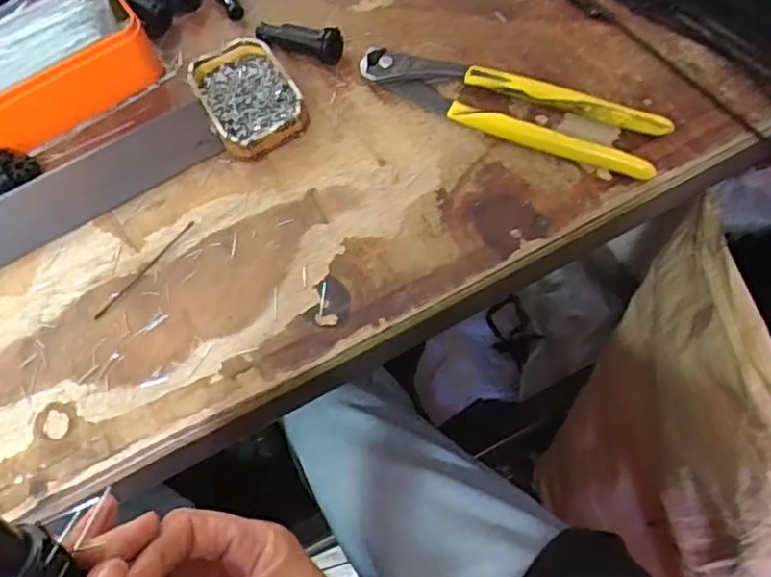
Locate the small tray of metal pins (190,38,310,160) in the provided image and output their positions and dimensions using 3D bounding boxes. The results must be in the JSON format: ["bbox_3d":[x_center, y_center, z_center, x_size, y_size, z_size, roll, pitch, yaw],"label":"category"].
[{"bbox_3d":[-0.097,-0.133,0.459,0.060,0.022,0.092,-28,64,-9],"label":"small tray of metal pins"}]

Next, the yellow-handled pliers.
[{"bbox_3d":[0.078,-0.118,0.433,0.198,0.023,0.041,22,67,15],"label":"yellow-handled pliers"}]

